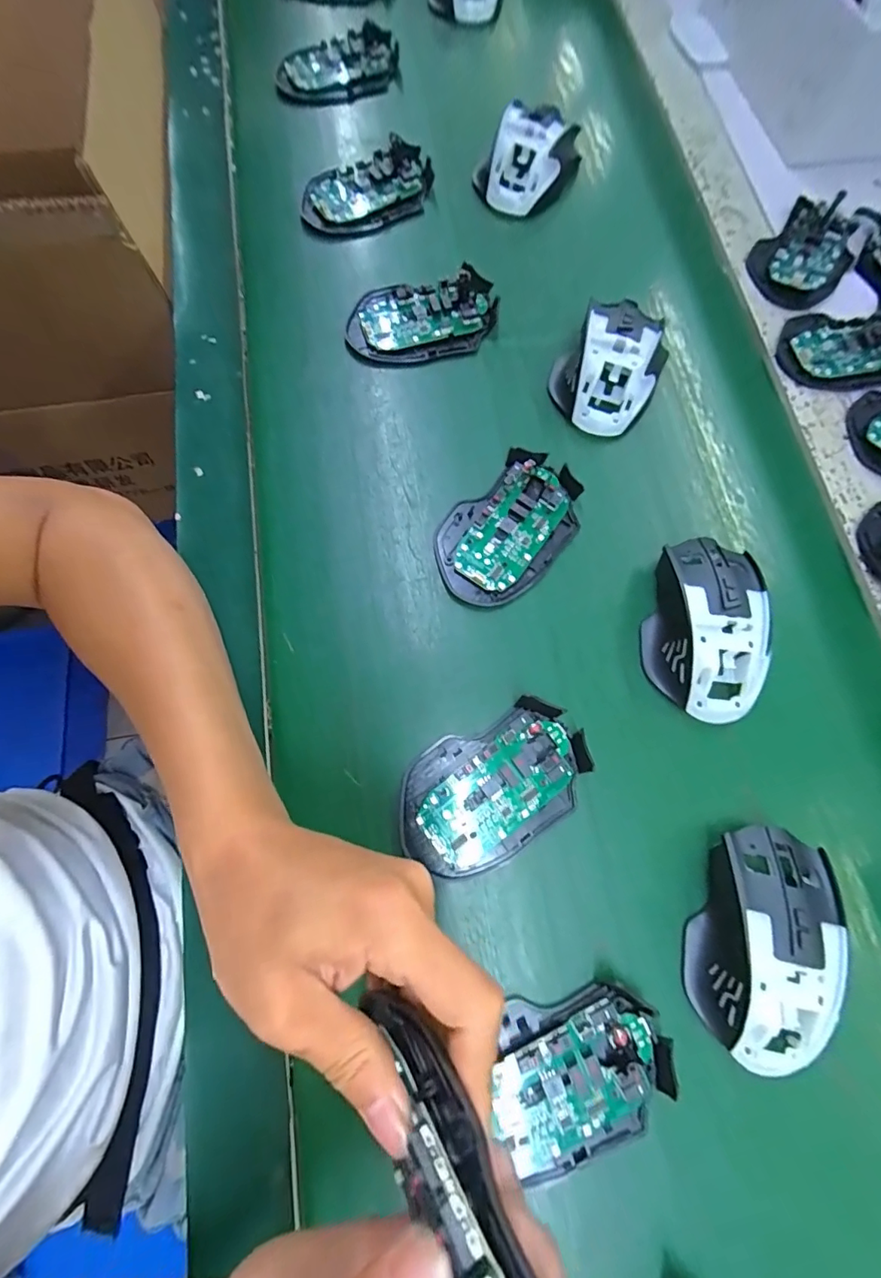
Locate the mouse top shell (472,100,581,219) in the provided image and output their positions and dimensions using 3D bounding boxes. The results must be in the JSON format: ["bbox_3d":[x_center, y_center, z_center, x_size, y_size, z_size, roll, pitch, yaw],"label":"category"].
[{"bbox_3d":[0.078,-0.407,0.421,0.065,0.038,0.095,34,75,10],"label":"mouse top shell"}]

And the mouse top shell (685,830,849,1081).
[{"bbox_3d":[0.172,0.161,0.257,0.069,0.036,0.117,15,73,4],"label":"mouse top shell"}]

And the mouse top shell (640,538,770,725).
[{"bbox_3d":[0.167,-0.009,0.307,0.070,0.036,0.114,7,73,2],"label":"mouse top shell"}]

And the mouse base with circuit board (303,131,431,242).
[{"bbox_3d":[-0.060,-0.377,0.415,0.116,0.019,0.067,-26,74,-8],"label":"mouse base with circuit board"}]

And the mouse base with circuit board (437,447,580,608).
[{"bbox_3d":[0.046,-0.074,0.332,0.071,0.017,0.112,40,76,11],"label":"mouse base with circuit board"}]

